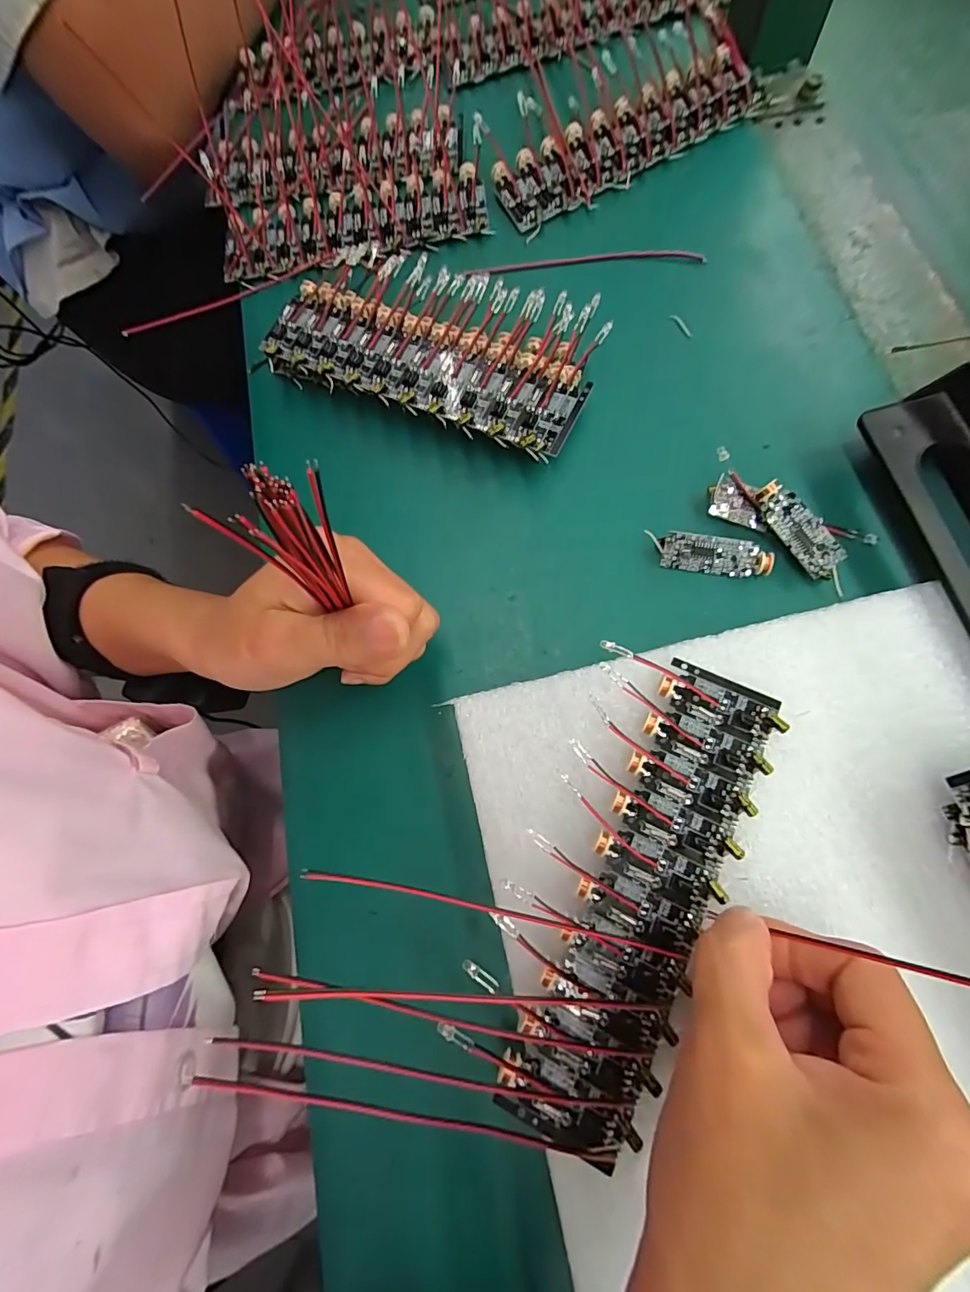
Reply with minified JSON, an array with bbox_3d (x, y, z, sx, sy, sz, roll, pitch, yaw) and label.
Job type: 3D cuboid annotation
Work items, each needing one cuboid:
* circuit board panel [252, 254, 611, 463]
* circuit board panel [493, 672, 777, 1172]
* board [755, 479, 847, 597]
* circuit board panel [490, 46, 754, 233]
[{"bbox_3d":[-0.025,-0.151,0.237,0.157,0.026,0.087,21,78,12],"label":"circuit board panel"},{"bbox_3d":[0.057,0.086,0.168,0.046,0.004,0.162,24,80,11],"label":"circuit board panel"},{"bbox_3d":[0.132,-0.045,0.200,0.016,0.006,0.051,-36,84,7],"label":"board"},{"bbox_3d":[0.078,-0.283,0.268,0.153,0.013,0.044,-30,73,-2],"label":"circuit board panel"}]

